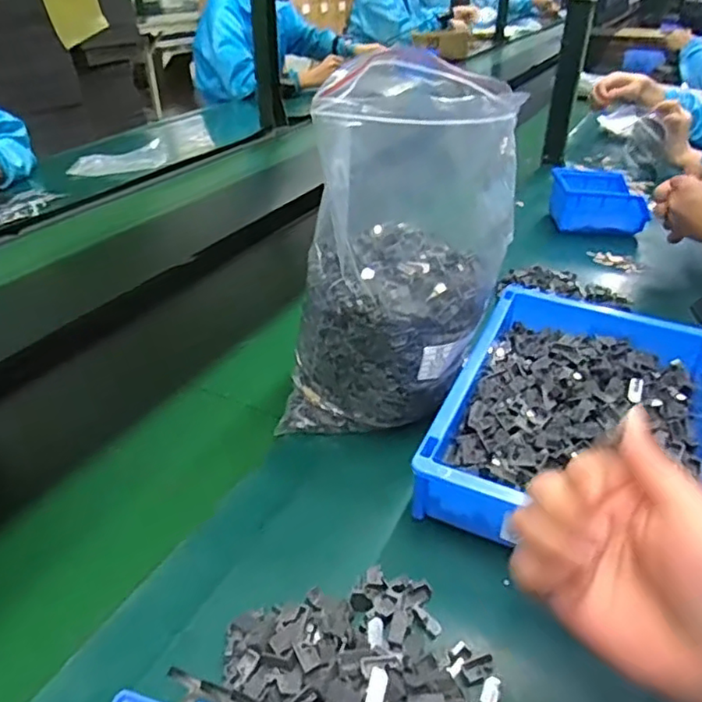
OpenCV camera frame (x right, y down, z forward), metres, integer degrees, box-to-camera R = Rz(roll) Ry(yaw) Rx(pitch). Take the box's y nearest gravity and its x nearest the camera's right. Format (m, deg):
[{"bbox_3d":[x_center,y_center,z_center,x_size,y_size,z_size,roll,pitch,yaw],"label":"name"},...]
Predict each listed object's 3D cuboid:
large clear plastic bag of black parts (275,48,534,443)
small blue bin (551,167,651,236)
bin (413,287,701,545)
[{"bbox_3d":[0.044,-0.078,0.524,0.155,0.278,0.192,13,37,19],"label":"large clear plastic bag of black parts"},{"bbox_3d":[0.397,-0.240,0.981,0.143,0.080,0.109,8,34,10],"label":"small blue bin"},{"bbox_3d":[0.201,0.052,0.527,0.205,0.065,0.310,14,37,20],"label":"bin"}]

